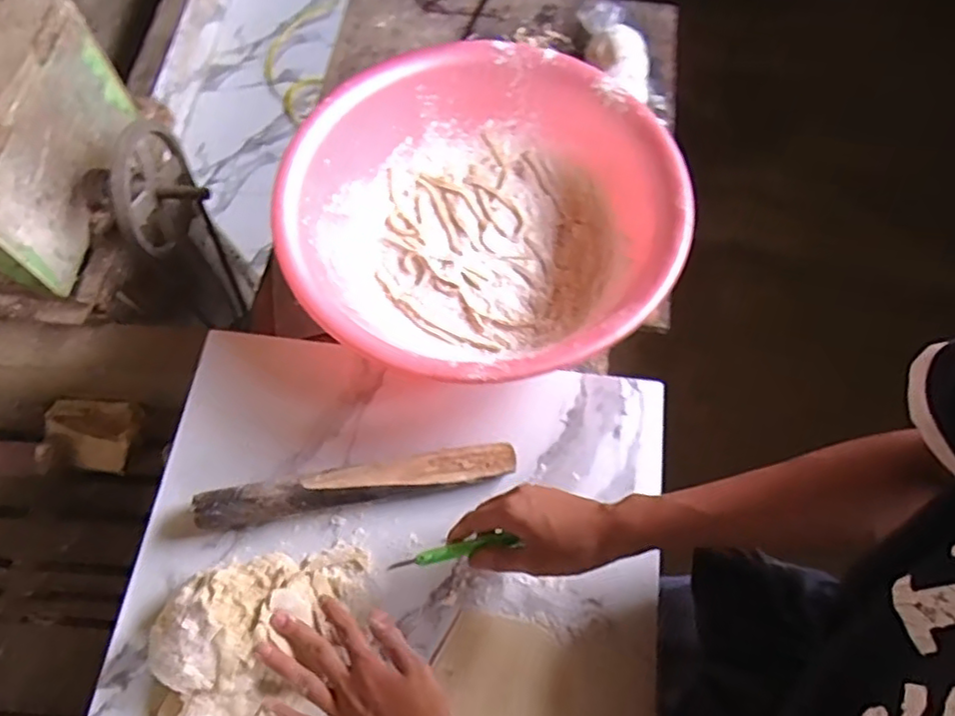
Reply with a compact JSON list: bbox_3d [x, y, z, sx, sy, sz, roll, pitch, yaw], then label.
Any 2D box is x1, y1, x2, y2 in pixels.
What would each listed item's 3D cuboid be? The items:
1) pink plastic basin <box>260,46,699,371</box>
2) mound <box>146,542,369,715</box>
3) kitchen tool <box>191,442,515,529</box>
[{"bbox_3d":[0.010,-0.153,0.703,0.391,0.138,0.393,0,71,0],"label":"pink plastic basin"},{"bbox_3d":[-0.182,0.258,0.550,0.170,0.065,0.168,0,71,0],"label":"mound"},{"bbox_3d":[-0.118,0.123,0.619,0.292,0.037,0.038,-10,67,-4],"label":"kitchen tool"}]

